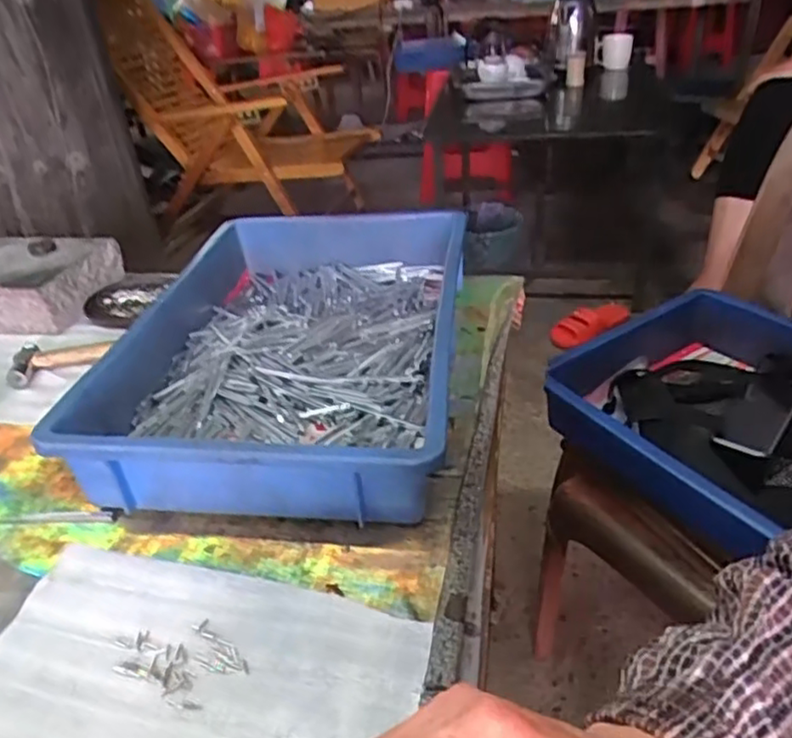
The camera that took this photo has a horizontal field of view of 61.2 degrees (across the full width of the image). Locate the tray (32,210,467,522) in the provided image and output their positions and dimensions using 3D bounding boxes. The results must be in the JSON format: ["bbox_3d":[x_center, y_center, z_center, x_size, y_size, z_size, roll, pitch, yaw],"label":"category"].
[{"bbox_3d":[-0.089,-0.034,0.661,0.290,0.083,0.465,0,33,8],"label":"tray"}]

